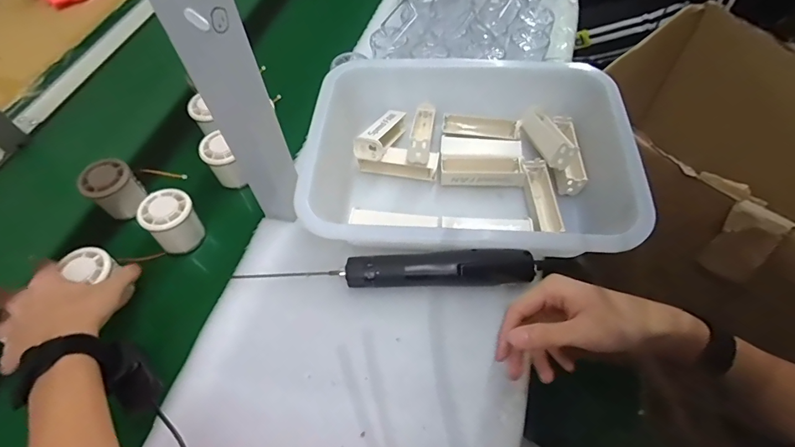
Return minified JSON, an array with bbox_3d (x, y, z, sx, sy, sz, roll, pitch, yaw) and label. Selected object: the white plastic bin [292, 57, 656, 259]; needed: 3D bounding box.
[{"bbox_3d":[0.080,-0.078,0.510,0.356,0.092,0.265,4,58,5],"label":"white plastic bin"}]

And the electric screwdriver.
[{"bbox_3d":[-0.010,0.051,0.456,0.304,0.049,0.032,0,58,2],"label":"electric screwdriver"}]

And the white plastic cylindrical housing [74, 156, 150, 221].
[{"bbox_3d":[-0.354,-0.043,0.532,0.048,0.057,0.055,34,65,21],"label":"white plastic cylindrical housing"}]

